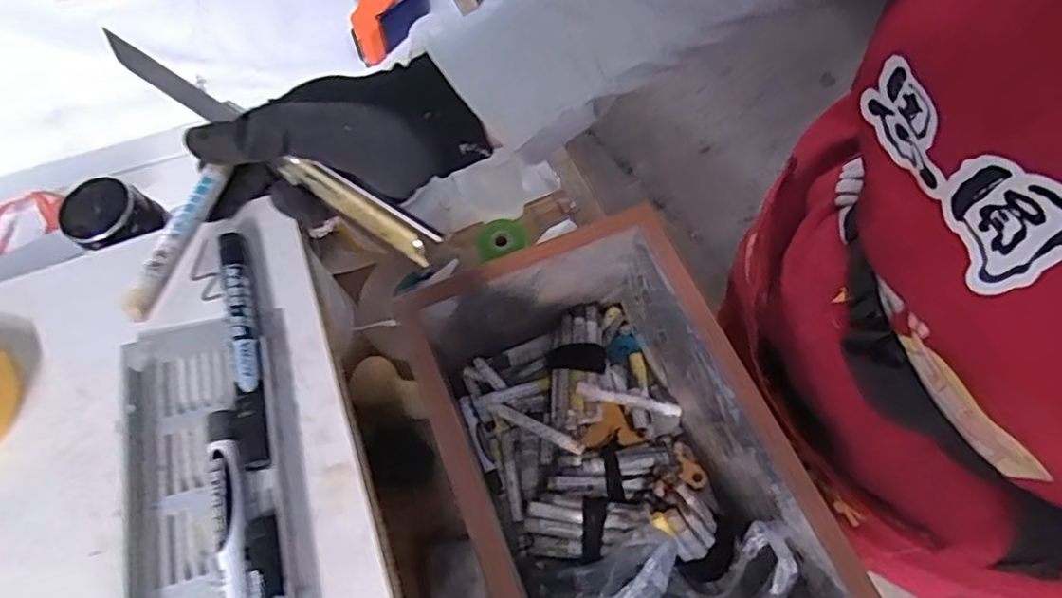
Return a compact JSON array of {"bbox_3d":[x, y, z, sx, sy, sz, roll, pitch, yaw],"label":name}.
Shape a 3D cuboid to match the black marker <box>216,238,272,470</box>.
[{"bbox_3d":[-0.141,0.021,0.309,0.014,0.013,0.125,-16,65,-5],"label":"black marker"}]

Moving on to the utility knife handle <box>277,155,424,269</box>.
[{"bbox_3d":[-0.096,-0.049,0.349,0.090,0.019,0.010,34,70,-3],"label":"utility knife handle"}]

